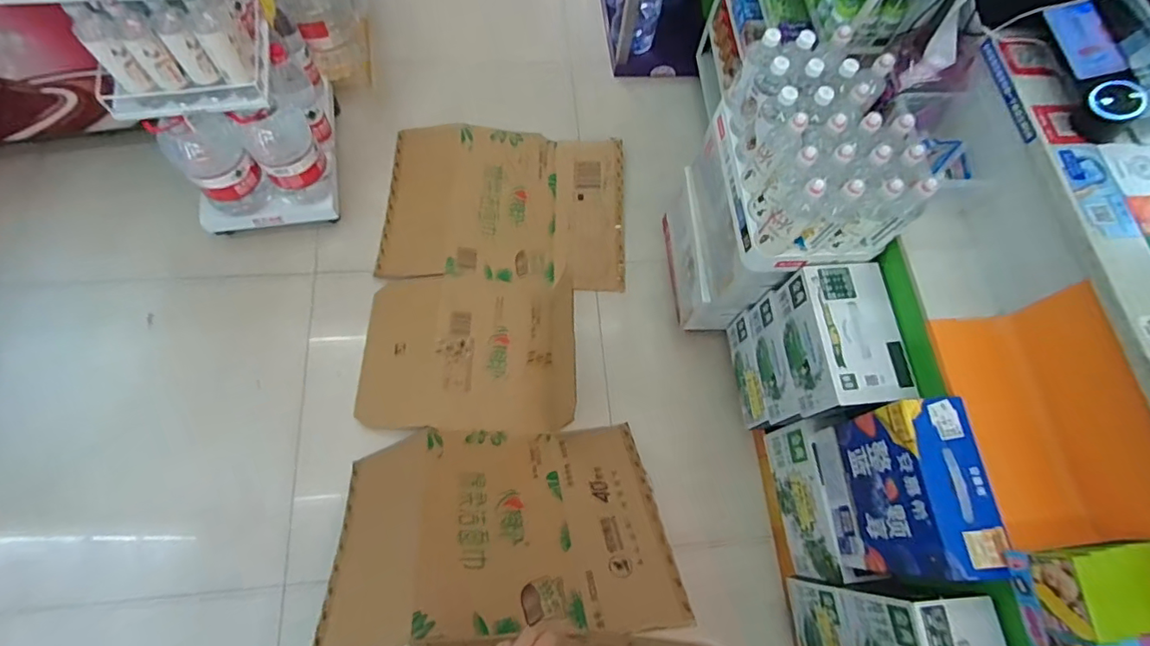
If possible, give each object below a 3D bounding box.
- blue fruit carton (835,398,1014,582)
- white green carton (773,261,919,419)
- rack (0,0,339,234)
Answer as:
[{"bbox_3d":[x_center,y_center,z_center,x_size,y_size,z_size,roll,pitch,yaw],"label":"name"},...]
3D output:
[{"bbox_3d":[0.586,0.287,0.923,0.105,0.222,0.268,-4,69,-4],"label":"blue fruit carton"},{"bbox_3d":[0.535,0.036,1.073,0.164,0.141,0.281,-4,69,-4],"label":"white green carton"},{"bbox_3d":[-0.821,-0.622,1.132,0.327,0.871,0.407,-9,70,-6],"label":"rack"}]

